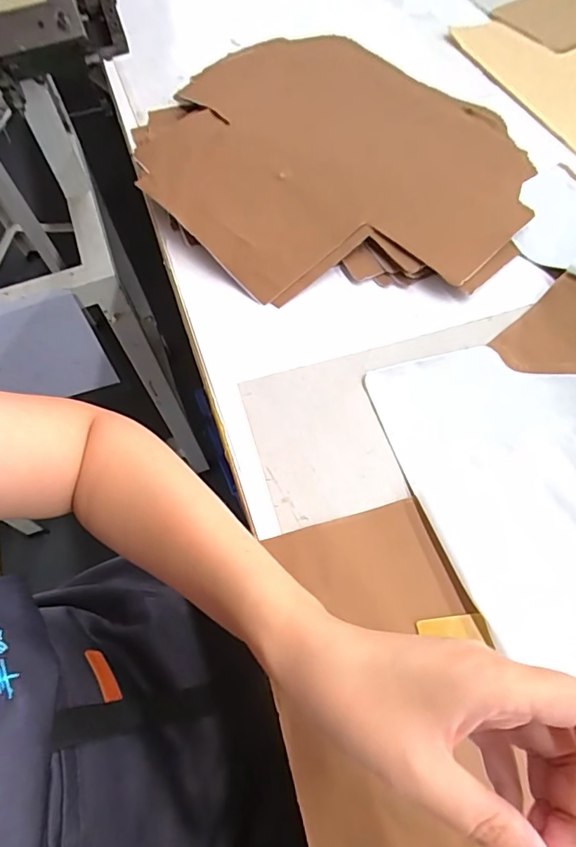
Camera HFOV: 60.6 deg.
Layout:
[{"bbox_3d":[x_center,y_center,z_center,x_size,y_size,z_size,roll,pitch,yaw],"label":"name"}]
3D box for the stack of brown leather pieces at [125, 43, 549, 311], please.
[{"bbox_3d":[0.039,-0.290,0.527,0.444,0.047,0.358,42,71,19],"label":"stack of brown leather pieces"}]

